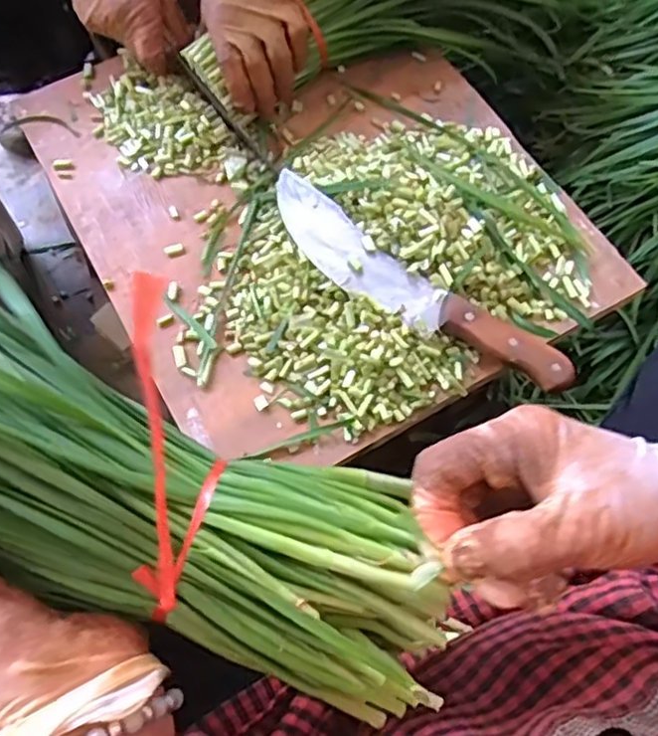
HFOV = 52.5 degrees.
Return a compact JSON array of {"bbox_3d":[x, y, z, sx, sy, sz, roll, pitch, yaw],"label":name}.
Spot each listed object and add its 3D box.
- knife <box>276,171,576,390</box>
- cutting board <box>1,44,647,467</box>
[{"bbox_3d":[0.066,-0.070,0.571,0.300,0.023,0.061,36,73,12],"label":"knife"},{"bbox_3d":[-0.026,-0.173,0.625,0.404,0.035,0.487,-29,69,-9],"label":"cutting board"}]

